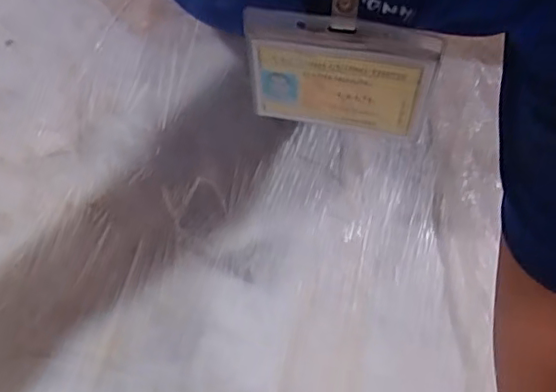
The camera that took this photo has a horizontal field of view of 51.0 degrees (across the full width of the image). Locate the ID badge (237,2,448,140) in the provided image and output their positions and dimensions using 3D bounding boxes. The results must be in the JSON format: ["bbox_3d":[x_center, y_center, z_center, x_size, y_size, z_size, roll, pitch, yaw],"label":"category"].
[{"bbox_3d":[0.032,-0.063,0.312,0.098,0.076,0.009,13,58,4],"label":"ID badge"}]

